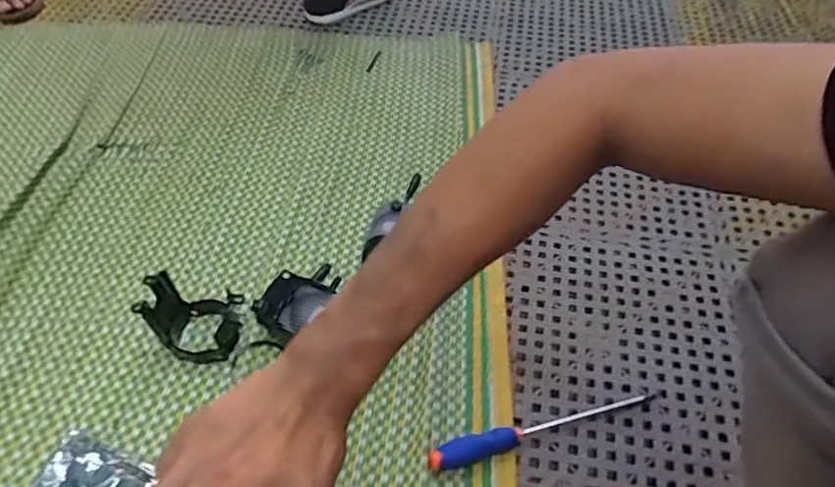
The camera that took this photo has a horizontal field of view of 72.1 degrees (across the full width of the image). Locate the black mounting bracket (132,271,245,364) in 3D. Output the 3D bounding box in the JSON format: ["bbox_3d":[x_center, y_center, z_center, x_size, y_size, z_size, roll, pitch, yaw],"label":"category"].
[{"bbox_3d":[-0.285,0.091,0.733,0.098,0.104,0.082,12,52,7],"label":"black mounting bracket"}]

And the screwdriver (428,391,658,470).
[{"bbox_3d":[0.153,0.217,0.692,0.291,0.024,0.029,-15,53,-13],"label":"screwdriver"}]

